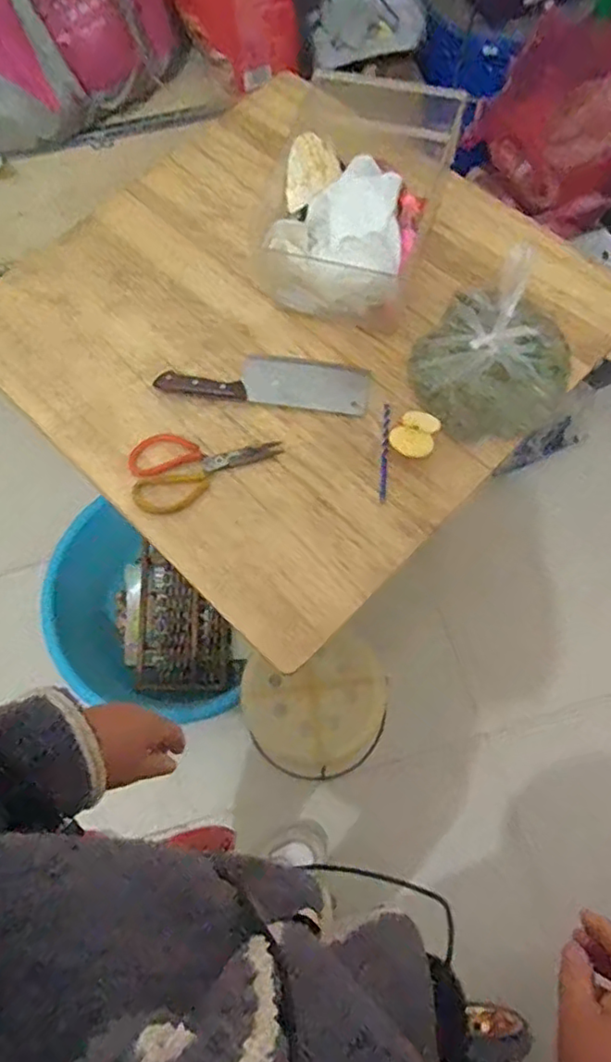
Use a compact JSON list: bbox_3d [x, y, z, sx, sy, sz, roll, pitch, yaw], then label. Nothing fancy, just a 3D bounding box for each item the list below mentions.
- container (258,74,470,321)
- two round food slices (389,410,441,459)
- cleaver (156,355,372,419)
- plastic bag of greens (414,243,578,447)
[{"bbox_3d":[0.078,-0.470,0.890,0.220,0.143,0.312,17,71,9],"label":"container"},{"bbox_3d":[0.141,-0.121,0.795,0.053,0.038,0.061,29,73,13],"label":"two round food slices"},{"bbox_3d":[-0.055,-0.214,0.862,0.284,0.019,0.078,8,70,6],"label":"cleaver"},{"bbox_3d":[0.252,-0.238,0.810,0.232,0.095,0.208,-41,73,-12],"label":"plastic bag of greens"}]

